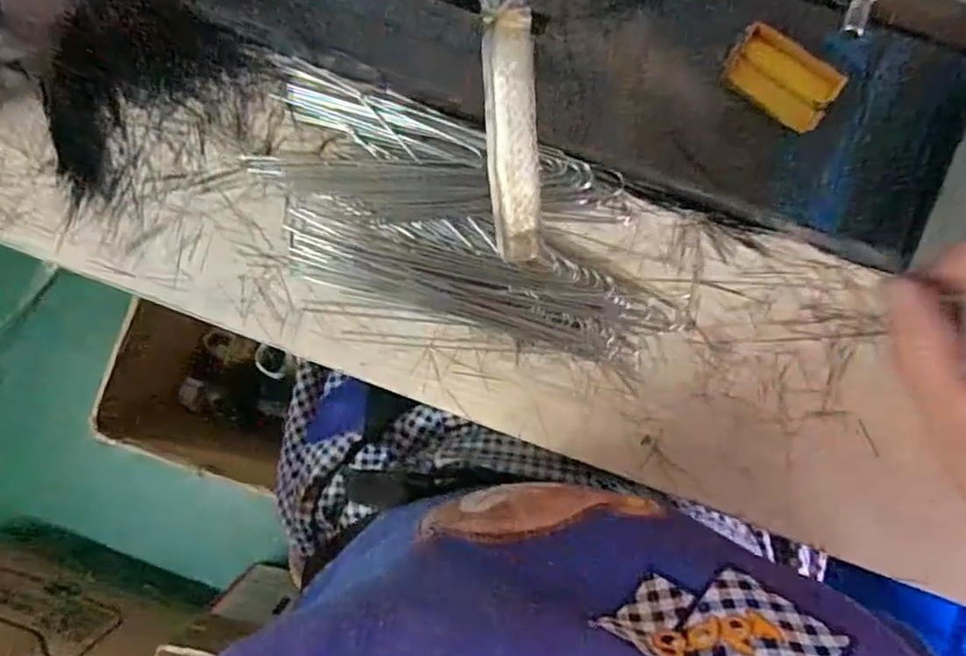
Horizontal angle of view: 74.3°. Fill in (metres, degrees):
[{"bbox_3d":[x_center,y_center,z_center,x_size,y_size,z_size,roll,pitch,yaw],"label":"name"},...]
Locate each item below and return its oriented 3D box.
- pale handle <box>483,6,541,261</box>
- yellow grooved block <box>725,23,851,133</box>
[{"bbox_3d":[0.011,-0.068,0.234,0.018,0.006,0.086,-4,110,2],"label":"pale handle"},{"bbox_3d":[0.145,-0.120,0.309,0.053,0.012,0.029,35,93,1],"label":"yellow grooved block"}]

